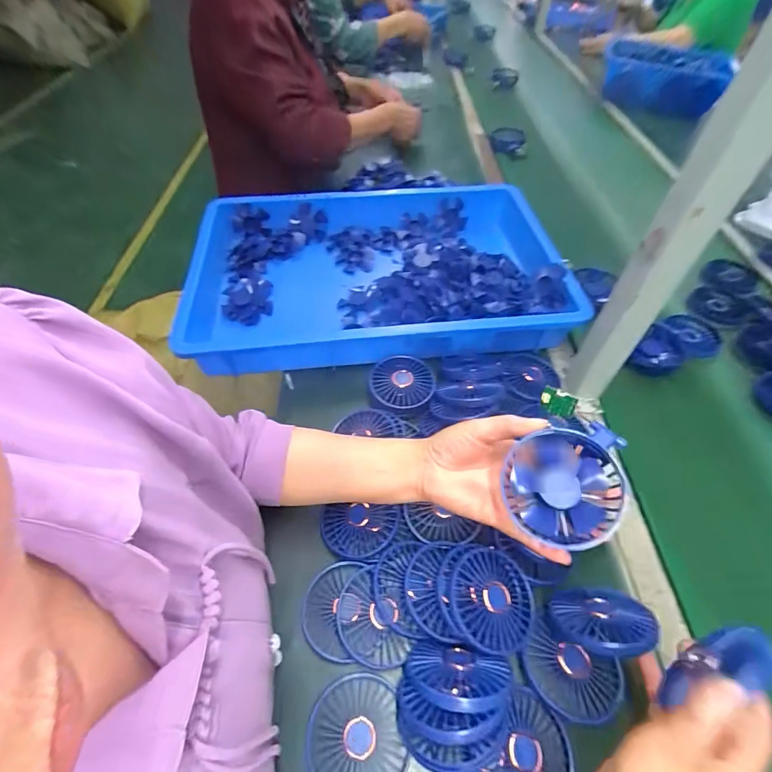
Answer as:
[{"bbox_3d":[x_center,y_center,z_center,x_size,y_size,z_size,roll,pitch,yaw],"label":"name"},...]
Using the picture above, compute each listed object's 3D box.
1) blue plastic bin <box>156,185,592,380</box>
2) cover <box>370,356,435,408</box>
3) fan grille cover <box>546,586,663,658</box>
[{"bbox_3d":[-0.030,-0.191,0.684,0.575,0.098,0.377,-4,53,-6],"label":"blue plastic bin"},{"bbox_3d":[0.022,-0.010,0.547,0.084,0.013,0.085,2,52,-1],"label":"cover"},{"bbox_3d":[0.197,0.211,0.371,0.075,0.012,0.082,-20,16,-32],"label":"fan grille cover"}]

